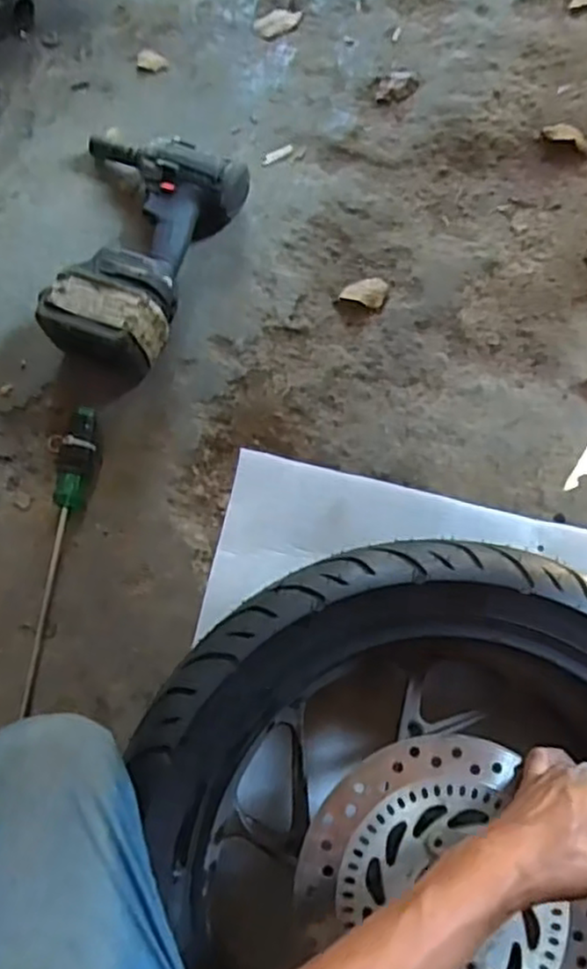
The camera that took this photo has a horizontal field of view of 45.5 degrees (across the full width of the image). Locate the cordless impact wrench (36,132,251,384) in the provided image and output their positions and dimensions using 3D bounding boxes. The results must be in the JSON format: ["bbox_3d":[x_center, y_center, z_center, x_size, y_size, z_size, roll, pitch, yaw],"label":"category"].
[{"bbox_3d":[-0.191,-0.260,0.757,0.191,0.083,0.271,23,78,9],"label":"cordless impact wrench"}]

